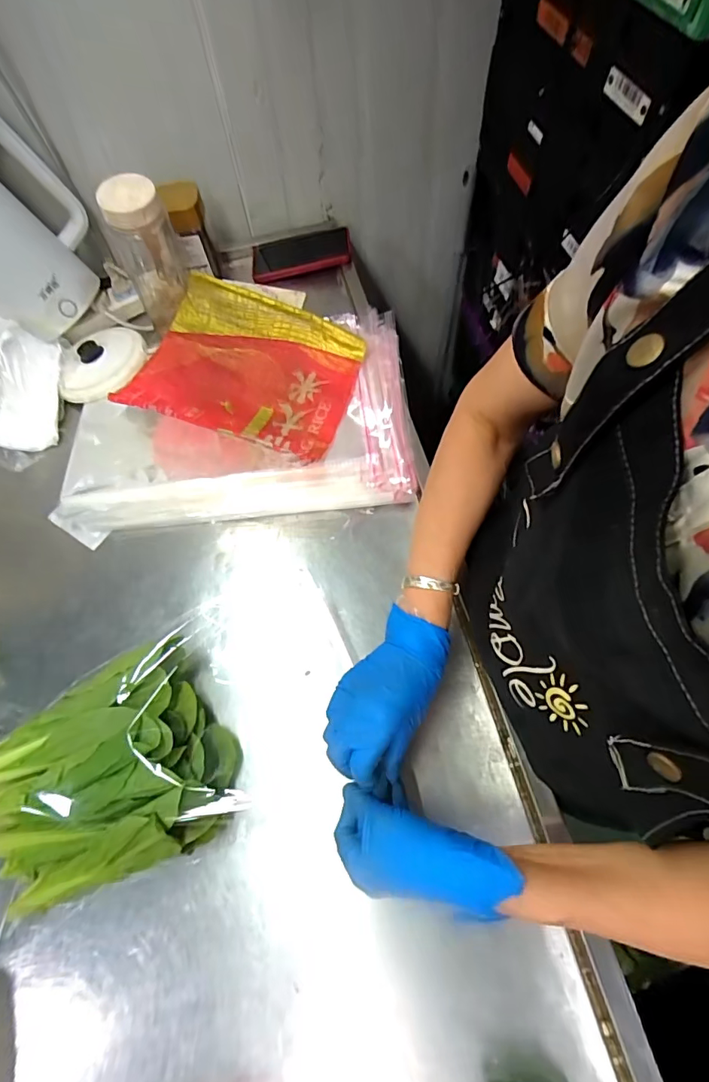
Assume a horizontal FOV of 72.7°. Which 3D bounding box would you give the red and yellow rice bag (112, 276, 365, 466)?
[{"bbox_3d":[-0.146,-0.225,0.634,0.282,0.046,0.232,19,69,11],"label":"red and yellow rice bag"}]

